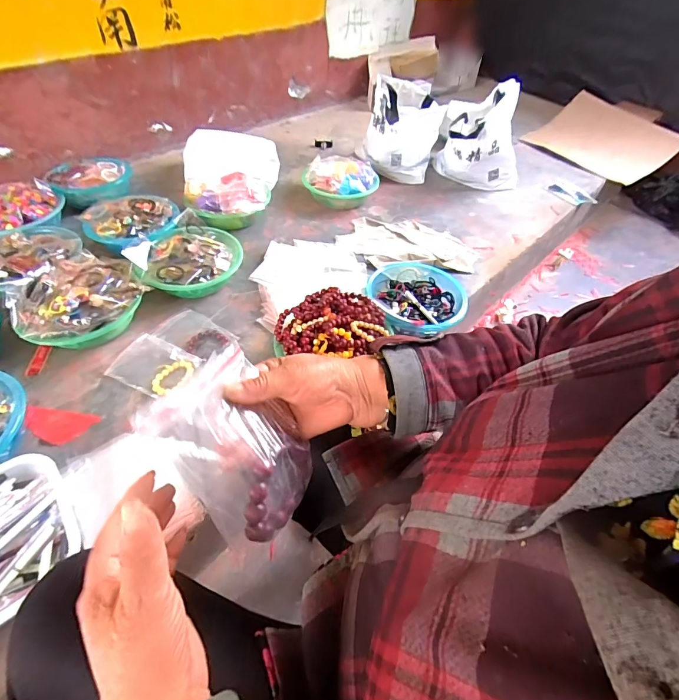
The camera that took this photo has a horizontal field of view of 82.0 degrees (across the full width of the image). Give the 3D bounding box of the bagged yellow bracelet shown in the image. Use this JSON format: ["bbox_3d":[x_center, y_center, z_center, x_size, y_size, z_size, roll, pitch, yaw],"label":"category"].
[{"bbox_3d":[-0.362,0.032,0.777,0.153,0.019,0.112,20,51,13],"label":"bagged yellow bracelet"}]

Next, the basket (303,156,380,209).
[{"bbox_3d":[0.003,-0.529,1.224,0.234,0.110,0.213,0,49,-4],"label":"basket"}]

